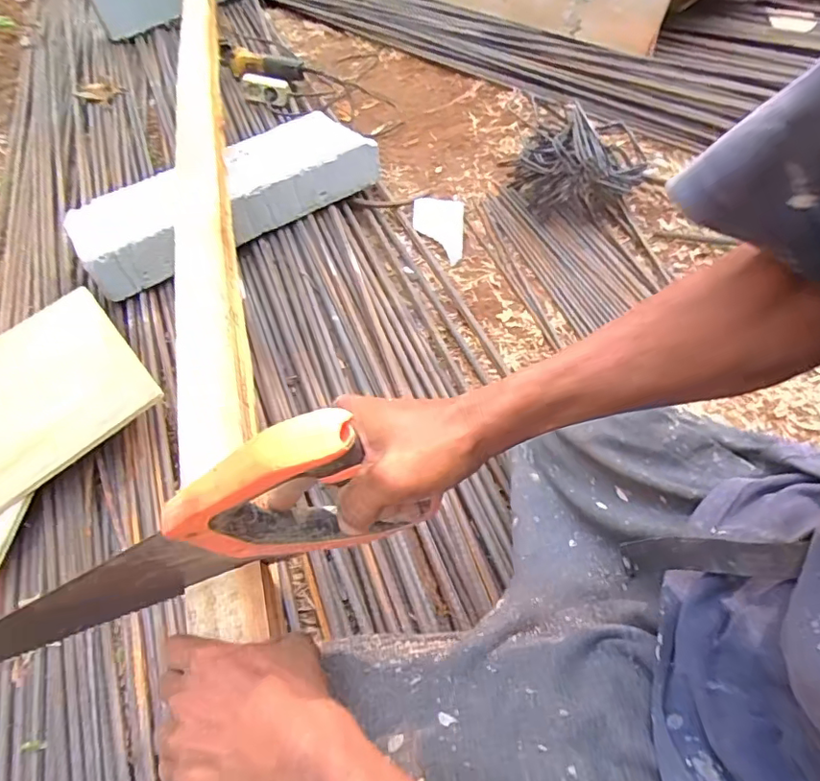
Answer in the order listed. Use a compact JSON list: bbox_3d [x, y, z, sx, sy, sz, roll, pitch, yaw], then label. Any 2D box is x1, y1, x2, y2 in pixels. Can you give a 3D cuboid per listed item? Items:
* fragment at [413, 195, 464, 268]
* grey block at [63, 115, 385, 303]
[{"bbox_3d":[0.057,-0.338,1.103,0.105,0.020,0.191,13,58,-11],"label":"fragment"},{"bbox_3d":[-0.353,-0.392,1.076,0.595,0.099,0.201,-30,55,-16],"label":"grey block"}]

